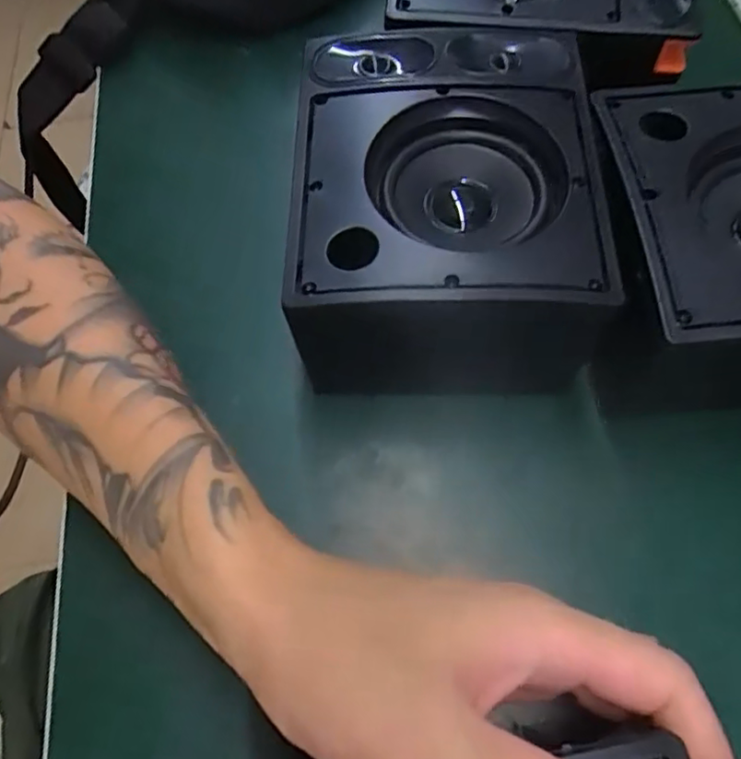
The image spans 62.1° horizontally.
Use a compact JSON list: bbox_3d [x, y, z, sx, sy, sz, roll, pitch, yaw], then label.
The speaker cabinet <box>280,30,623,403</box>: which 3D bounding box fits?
[{"bbox_3d":[0.031,-0.071,0.273,0.116,0.082,0.139,0,63,4],"label":"speaker cabinet"}]

